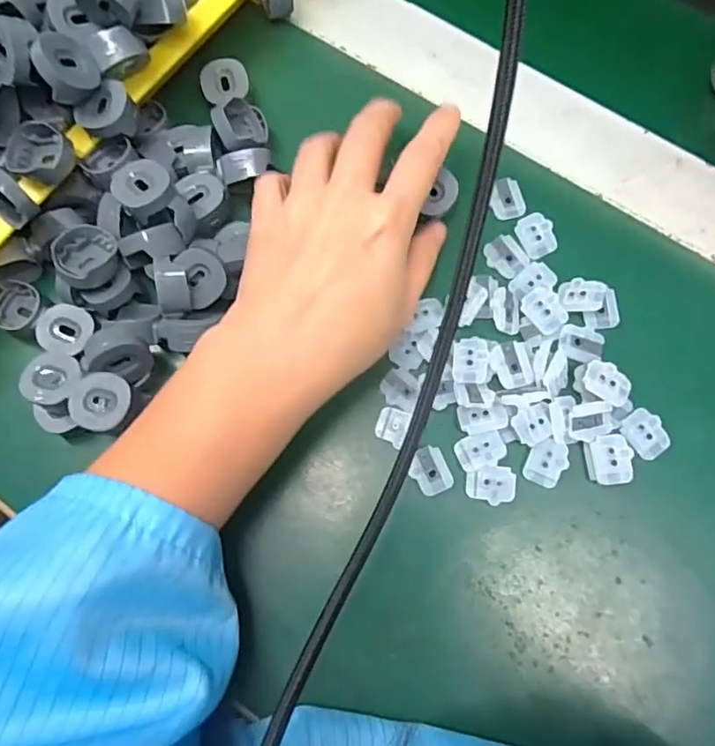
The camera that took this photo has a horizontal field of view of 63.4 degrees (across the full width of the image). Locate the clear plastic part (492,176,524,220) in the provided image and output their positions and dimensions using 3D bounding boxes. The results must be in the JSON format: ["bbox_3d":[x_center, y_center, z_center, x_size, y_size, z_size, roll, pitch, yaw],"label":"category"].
[{"bbox_3d":[0.076,-0.090,0.295,0.016,0.004,0.022,-11,75,0],"label":"clear plastic part"}]

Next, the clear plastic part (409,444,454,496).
[{"bbox_3d":[0.033,0.045,0.265,0.017,0.005,0.021,-26,76,-4],"label":"clear plastic part"}]

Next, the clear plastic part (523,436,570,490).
[{"bbox_3d":[0.086,0.041,0.261,0.016,0.004,0.021,28,79,9],"label":"clear plastic part"}]

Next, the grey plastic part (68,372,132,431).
[{"bbox_3d":[-0.111,0.012,0.249,0.028,0.007,0.024,19,77,7],"label":"grey plastic part"}]

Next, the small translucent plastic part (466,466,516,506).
[{"bbox_3d":[0.060,0.051,0.261,0.022,0.005,0.016,3,76,3],"label":"small translucent plastic part"}]

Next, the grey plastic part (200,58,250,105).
[{"bbox_3d":[-0.070,-0.154,0.311,0.024,0.011,0.024,-6,75,1],"label":"grey plastic part"}]

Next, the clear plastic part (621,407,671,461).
[{"bbox_3d":[0.132,0.028,0.265,0.017,0.004,0.021,-39,77,-7],"label":"clear plastic part"}]

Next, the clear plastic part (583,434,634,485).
[{"bbox_3d":[0.113,0.039,0.260,0.020,0.008,0.022,-1,76,2],"label":"clear plastic part"}]

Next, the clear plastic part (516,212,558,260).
[{"bbox_3d":[0.090,-0.070,0.290,0.018,0.004,0.021,-28,76,-5],"label":"clear plastic part"}]

